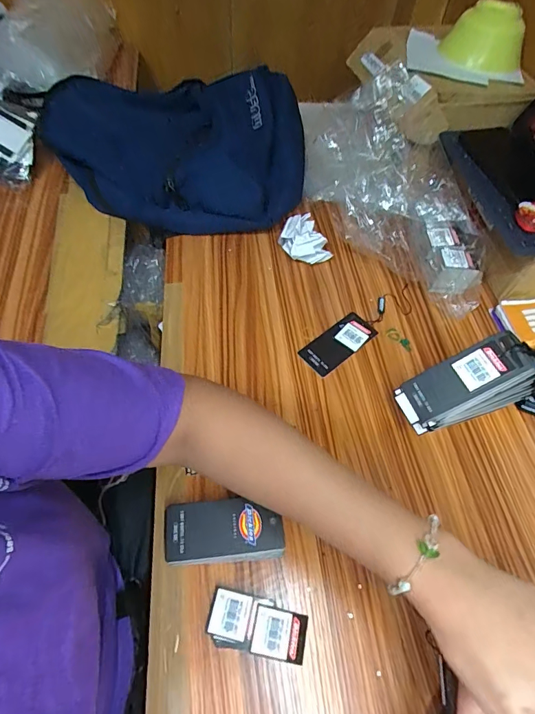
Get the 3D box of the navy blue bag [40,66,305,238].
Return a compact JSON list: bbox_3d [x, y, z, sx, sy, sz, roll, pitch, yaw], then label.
[{"bbox_3d":[-0.160,-0.356,0.675,0.436,0.109,0.319,3,57,0],"label":"navy blue bag"}]

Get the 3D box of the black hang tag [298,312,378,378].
[{"bbox_3d":[0.096,-0.018,0.539,0.106,0.008,0.049,-36,68,-20],"label":"black hang tag"}]

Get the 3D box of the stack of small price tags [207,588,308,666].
[{"bbox_3d":[-0.009,0.241,0.360,0.086,0.010,0.042,10,58,4],"label":"stack of small price tags"}]

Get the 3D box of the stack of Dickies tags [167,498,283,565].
[{"bbox_3d":[-0.041,0.169,0.388,0.107,0.033,0.053,-3,58,-4],"label":"stack of Dickies tags"}]

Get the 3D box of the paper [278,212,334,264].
[{"bbox_3d":[0.056,-0.175,0.604,0.069,0.057,0.058,-15,59,-12],"label":"paper"}]

